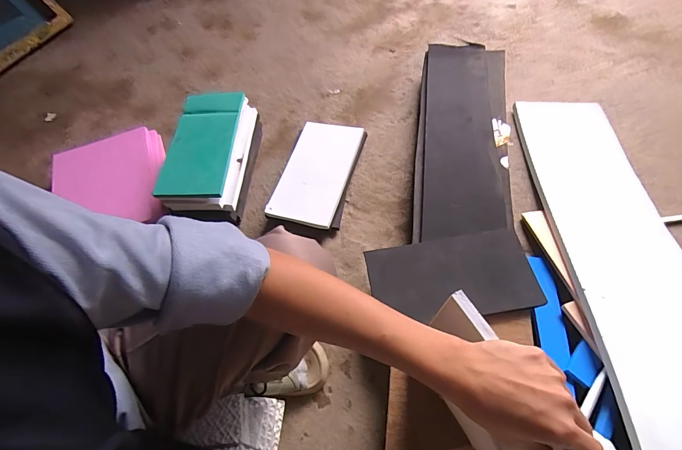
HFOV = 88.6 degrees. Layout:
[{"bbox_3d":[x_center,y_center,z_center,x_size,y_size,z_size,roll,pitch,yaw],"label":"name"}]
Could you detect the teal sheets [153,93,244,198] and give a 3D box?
[{"bbox_3d":[-0.304,-0.177,0.760,0.138,0.018,0.261,4,70,5],"label":"teal sheets"}]

